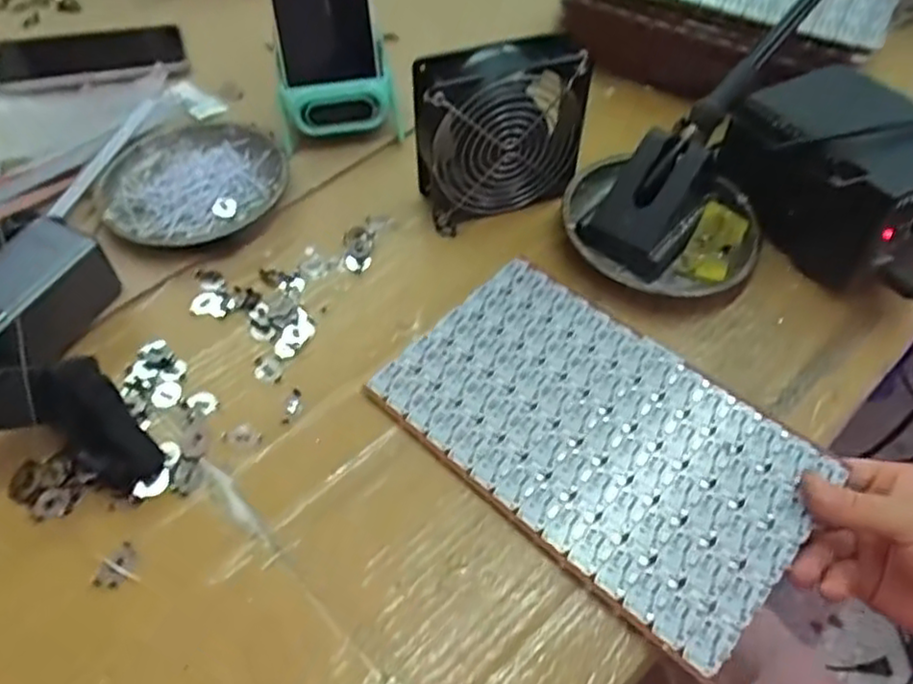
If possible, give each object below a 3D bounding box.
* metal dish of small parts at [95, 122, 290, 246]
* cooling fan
[{"bbox_3d":[-0.205,-0.127,0.540,0.137,0.017,0.116,-24,59,-16],"label":"metal dish of small parts"},{"bbox_3d":[0.032,-0.156,0.506,0.123,0.106,0.056,-14,56,-10],"label":"cooling fan"}]

